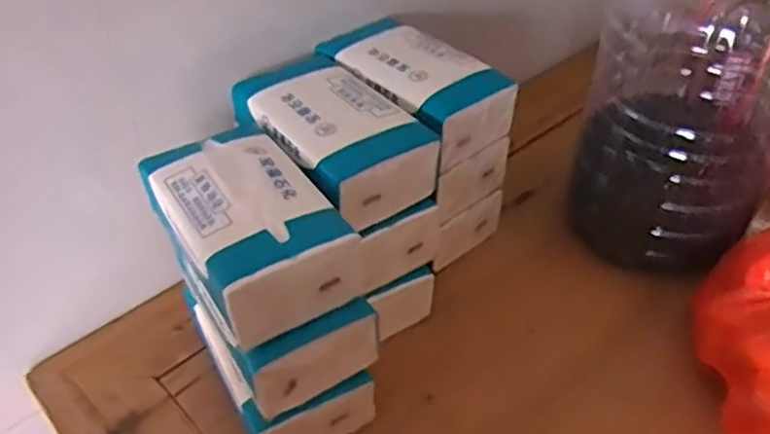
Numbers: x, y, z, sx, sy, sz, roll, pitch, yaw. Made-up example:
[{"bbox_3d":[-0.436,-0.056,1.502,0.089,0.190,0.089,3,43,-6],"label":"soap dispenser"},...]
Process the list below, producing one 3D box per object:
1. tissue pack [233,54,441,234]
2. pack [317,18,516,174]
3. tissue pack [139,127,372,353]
[{"bbox_3d":[-0.043,-0.063,0.539,0.096,0.053,0.155,-29,50,-28],"label":"tissue pack"},{"bbox_3d":[0.022,-0.119,0.604,0.093,0.054,0.171,-29,50,-27],"label":"pack"},{"bbox_3d":[-0.093,0.004,0.471,0.092,0.055,0.156,-24,48,-24],"label":"tissue pack"}]

